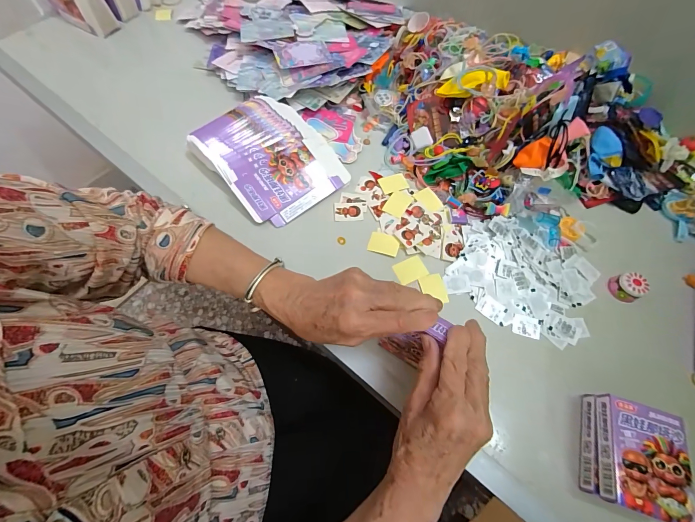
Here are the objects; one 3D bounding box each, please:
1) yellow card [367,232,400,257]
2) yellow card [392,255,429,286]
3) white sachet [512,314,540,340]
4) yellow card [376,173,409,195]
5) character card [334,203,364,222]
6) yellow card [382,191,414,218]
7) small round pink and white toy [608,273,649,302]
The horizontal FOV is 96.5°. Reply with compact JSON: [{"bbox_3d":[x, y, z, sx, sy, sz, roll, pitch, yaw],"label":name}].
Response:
[{"bbox_3d":[0.049,-0.024,0.412,0.039,0.004,0.030,16,67,7],"label":"yellow card"},{"bbox_3d":[0.082,0.012,0.402,0.038,0.004,0.029,-24,74,-9],"label":"yellow card"},{"bbox_3d":[0.214,0.078,0.370,0.032,0.004,0.024,15,66,7],"label":"white sachet"},{"bbox_3d":[0.067,-0.113,0.454,0.039,0.004,0.032,-17,66,-7],"label":"yellow card"},{"bbox_3d":[0.002,-0.070,0.437,0.041,0.004,0.030,-2,65,-1],"label":"character card"},{"bbox_3d":[0.071,-0.081,0.438,0.030,0.004,0.040,29,69,13],"label":"yellow card"},{"bbox_3d":[0.351,0.033,0.384,0.031,0.021,0.032,0,65,0],"label":"small round pink and white toy"}]

